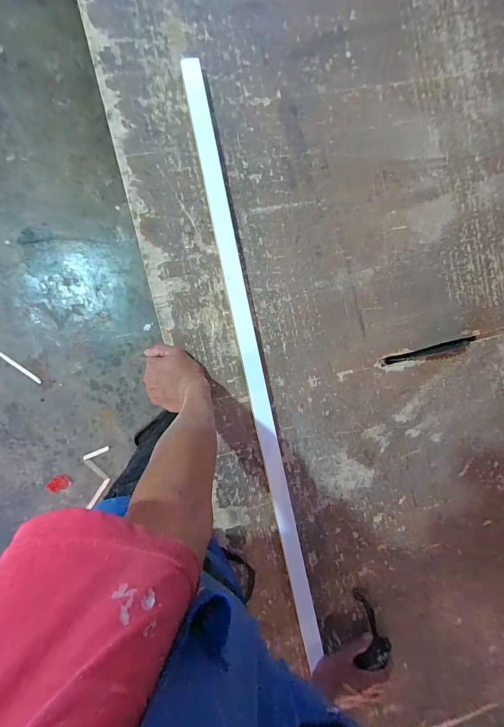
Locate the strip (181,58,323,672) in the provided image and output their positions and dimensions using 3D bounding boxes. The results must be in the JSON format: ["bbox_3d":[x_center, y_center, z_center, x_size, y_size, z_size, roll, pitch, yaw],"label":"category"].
[{"bbox_3d":[0.007,0.036,0.557,0.031,0.014,1.026,-13,95,-9],"label":"strip"}]

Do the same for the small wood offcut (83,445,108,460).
[{"bbox_3d":[-0.621,0.358,1.290,0.101,0.004,0.019,-23,96,-8],"label":"small wood offcut"}]

